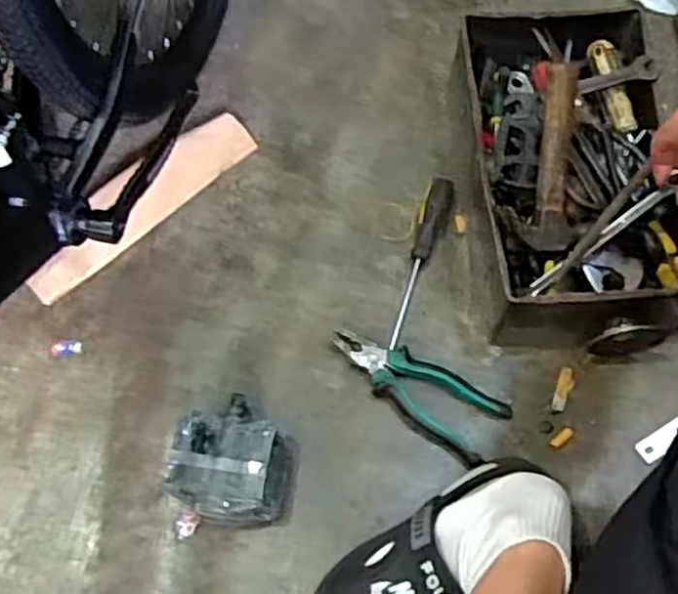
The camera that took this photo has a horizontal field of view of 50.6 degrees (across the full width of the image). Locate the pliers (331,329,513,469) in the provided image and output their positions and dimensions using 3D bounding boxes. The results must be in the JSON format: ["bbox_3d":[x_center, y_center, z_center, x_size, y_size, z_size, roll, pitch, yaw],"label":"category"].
[{"bbox_3d":[0.077,0.090,0.735,0.188,0.021,0.071,33,70,14],"label":"pliers"}]

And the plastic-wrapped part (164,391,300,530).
[{"bbox_3d":[-0.101,0.156,0.686,0.105,0.057,0.113,16,67,7],"label":"plastic-wrapped part"}]

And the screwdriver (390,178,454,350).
[{"bbox_3d":[0.089,-0.042,0.788,0.030,0.031,0.205,17,67,8],"label":"screwdriver"}]

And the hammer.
[{"bbox_3d":[0.205,-0.131,0.684,0.076,0.024,0.172,1,103,1],"label":"hammer"}]

